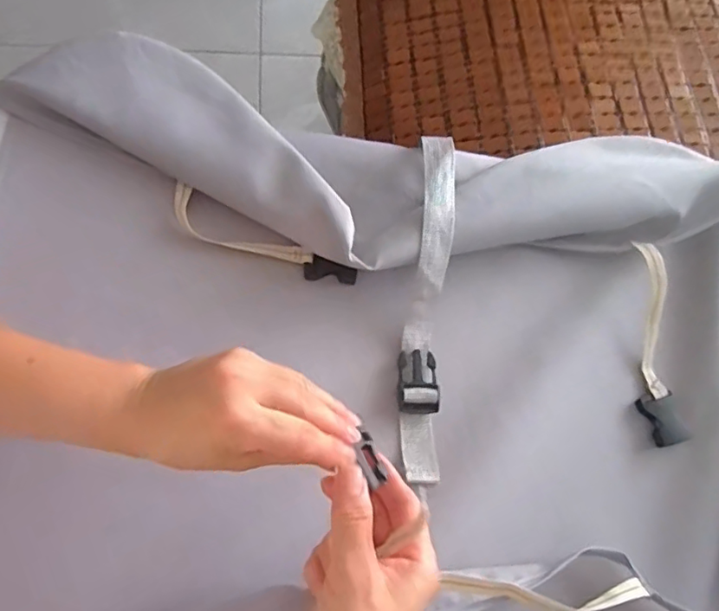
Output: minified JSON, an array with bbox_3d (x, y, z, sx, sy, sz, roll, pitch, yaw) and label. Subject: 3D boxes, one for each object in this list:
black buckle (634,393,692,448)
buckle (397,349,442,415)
[{"bbox_3d":[0.243,0.091,0.440,0.028,0.005,0.041,-16,73,-11],"label":"black buckle"},{"bbox_3d":[0.044,0.058,0.412,0.031,0.010,0.047,-2,71,-6],"label":"buckle"}]

